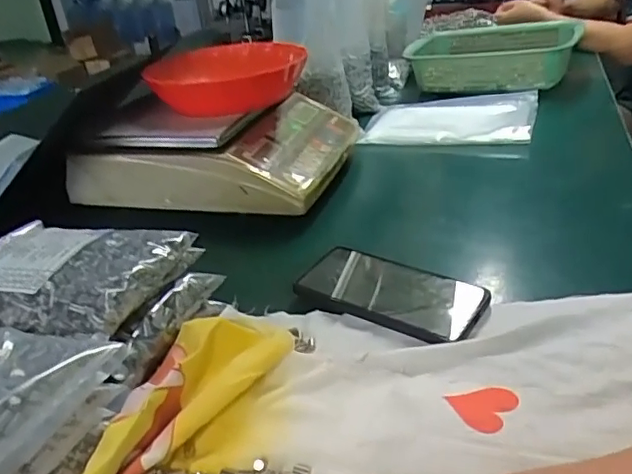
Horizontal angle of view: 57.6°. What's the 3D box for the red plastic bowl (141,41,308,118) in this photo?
[{"bbox_3d":[-0.113,-0.213,0.769,0.196,0.056,0.199,-5,28,4],"label":"red plastic bowl"}]

